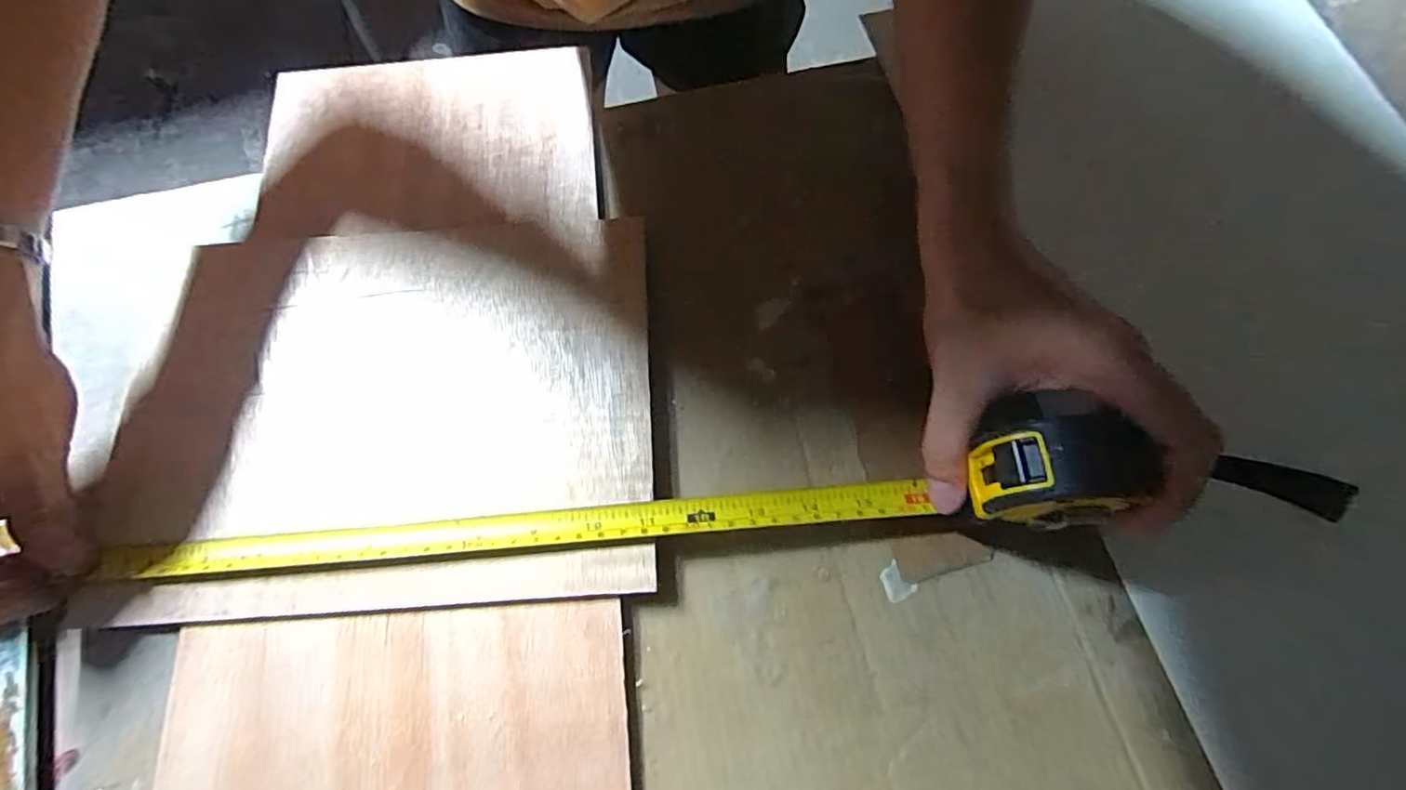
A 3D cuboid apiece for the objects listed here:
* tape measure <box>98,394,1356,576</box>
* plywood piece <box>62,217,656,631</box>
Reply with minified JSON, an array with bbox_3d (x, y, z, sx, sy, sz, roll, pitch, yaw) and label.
[{"bbox_3d":[-0.010,0.048,0.263,0.517,0.057,0.045,-7,71,5],"label":"tape measure"},{"bbox_3d":[-0.158,0.003,0.305,0.258,0.008,0.200,-4,71,0],"label":"plywood piece"}]

